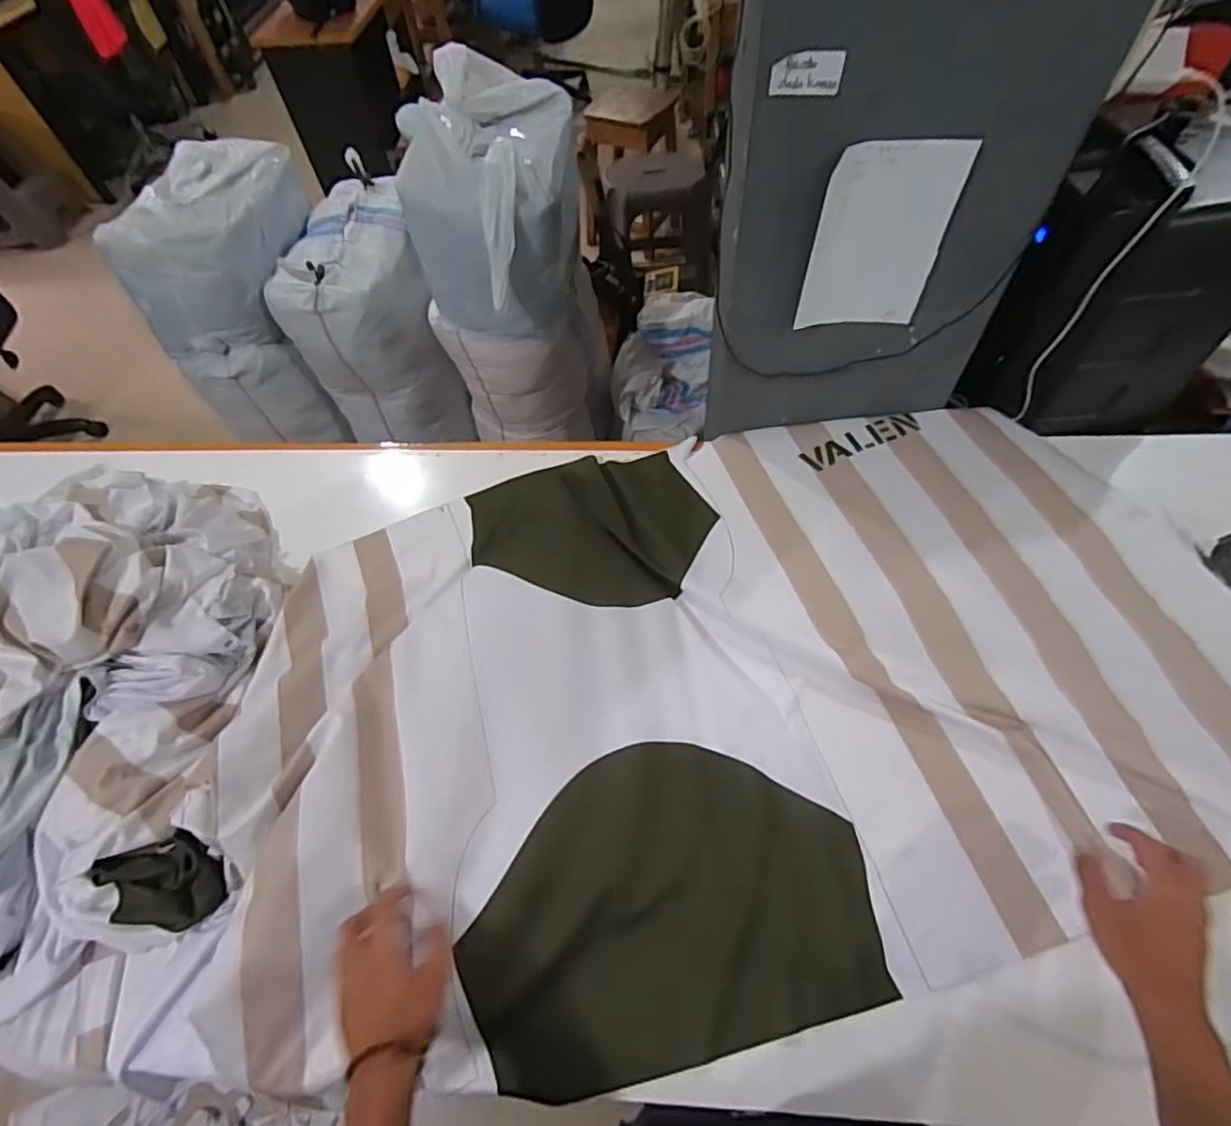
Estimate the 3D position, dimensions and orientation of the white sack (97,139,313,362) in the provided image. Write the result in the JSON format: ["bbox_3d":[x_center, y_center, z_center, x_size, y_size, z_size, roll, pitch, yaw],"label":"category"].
[{"bbox_3d":[-0.924,-0.758,1.439,0.294,0.269,0.453,0,57,5],"label":"white sack"}]

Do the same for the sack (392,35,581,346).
[{"bbox_3d":[-0.256,-0.777,1.332,0.333,0.386,0.502,-3,57,2],"label":"sack"}]

